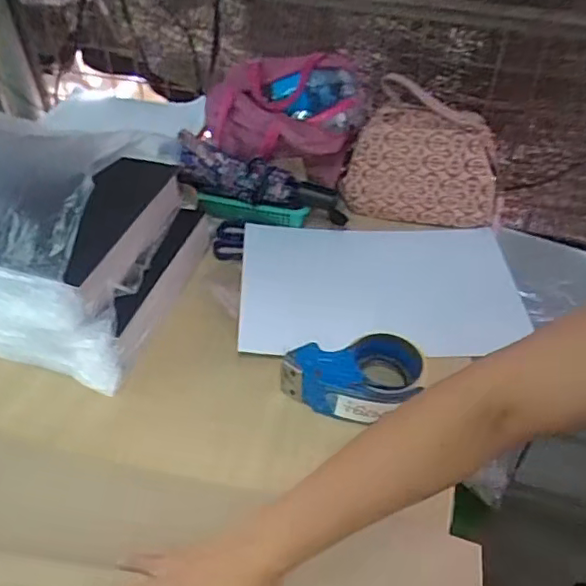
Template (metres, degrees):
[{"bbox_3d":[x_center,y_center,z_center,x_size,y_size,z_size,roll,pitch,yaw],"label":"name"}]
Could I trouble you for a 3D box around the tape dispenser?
[{"bbox_3d":[0.069,0.089,0.669,0.151,0.051,0.104,10,45,9],"label":"tape dispenser"}]

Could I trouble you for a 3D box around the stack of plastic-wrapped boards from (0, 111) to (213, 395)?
[{"bbox_3d":[-0.362,-0.107,0.772,0.442,0.168,0.334,13,46,12],"label":"stack of plastic-wrapped boards"}]

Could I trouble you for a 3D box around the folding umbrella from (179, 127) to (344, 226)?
[{"bbox_3d":[-0.043,-0.160,0.866,0.266,0.064,0.047,17,44,-7],"label":"folding umbrella"}]

